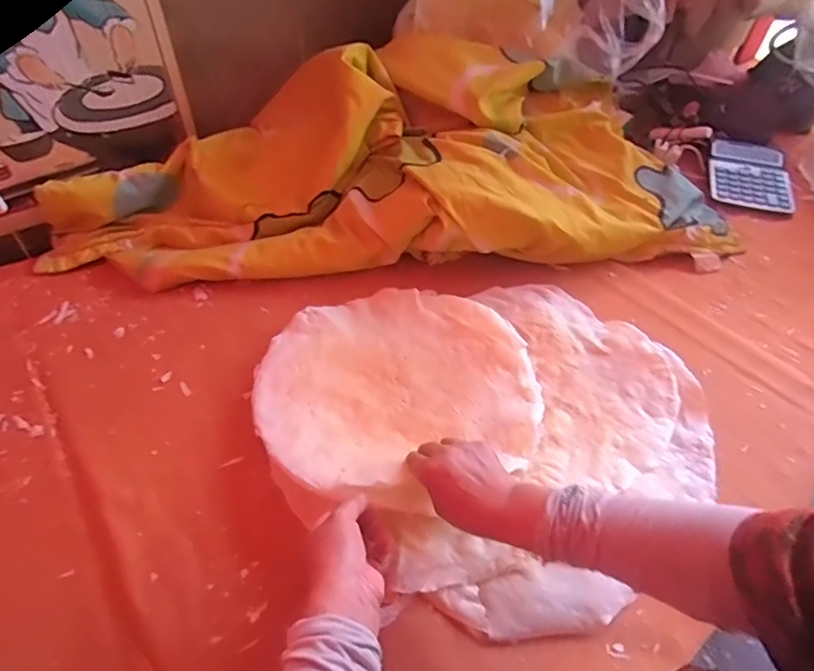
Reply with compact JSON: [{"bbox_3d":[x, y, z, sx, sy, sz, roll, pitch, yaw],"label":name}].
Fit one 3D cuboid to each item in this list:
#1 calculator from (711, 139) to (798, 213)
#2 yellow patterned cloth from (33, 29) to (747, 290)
[{"bbox_3d":[0.699,-0.327,1.046,0.150,0.045,0.181,14,49,10],"label":"calculator"},{"bbox_3d":[-0.029,-0.302,0.876,1.085,0.226,0.384,-2,48,-4],"label":"yellow patterned cloth"}]

